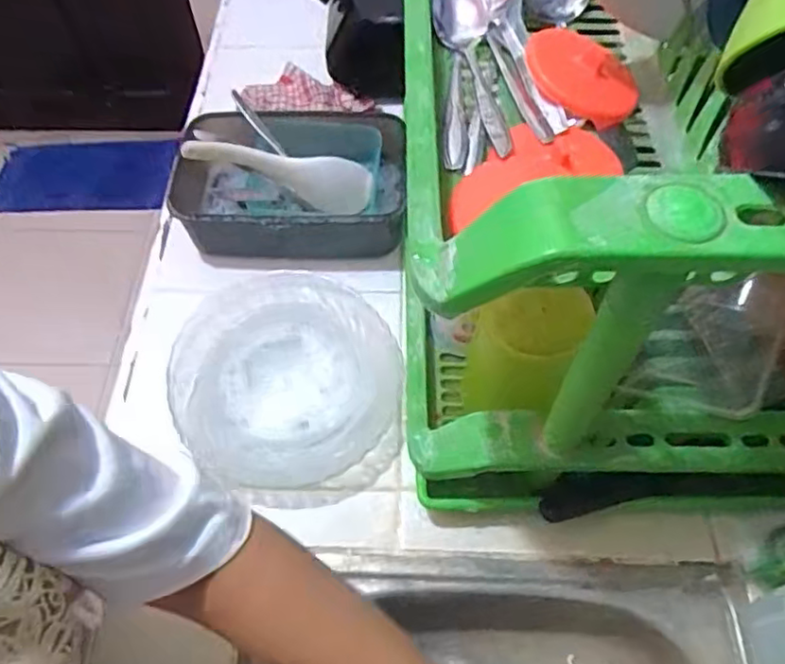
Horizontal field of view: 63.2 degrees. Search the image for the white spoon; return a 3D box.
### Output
[{"bbox_3d":[-0.107,-0.158,0.623,0.181,0.063,0.020,12,56,-21],"label":"white spoon"}]

